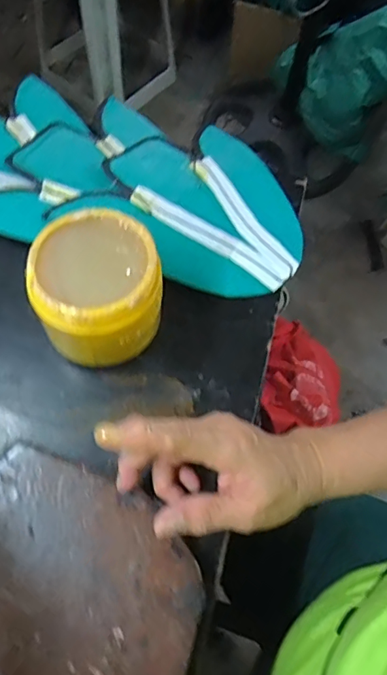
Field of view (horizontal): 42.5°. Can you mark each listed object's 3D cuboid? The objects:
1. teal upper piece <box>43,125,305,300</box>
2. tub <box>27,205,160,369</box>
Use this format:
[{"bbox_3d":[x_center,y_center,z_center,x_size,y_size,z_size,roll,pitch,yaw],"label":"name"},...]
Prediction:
[{"bbox_3d":[0.014,-0.128,0.468,0.200,0.022,0.174,34,66,13],"label":"teal upper piece"},{"bbox_3d":[-0.071,-0.035,0.371,0.090,0.072,0.089,1,63,-3],"label":"tub"}]

